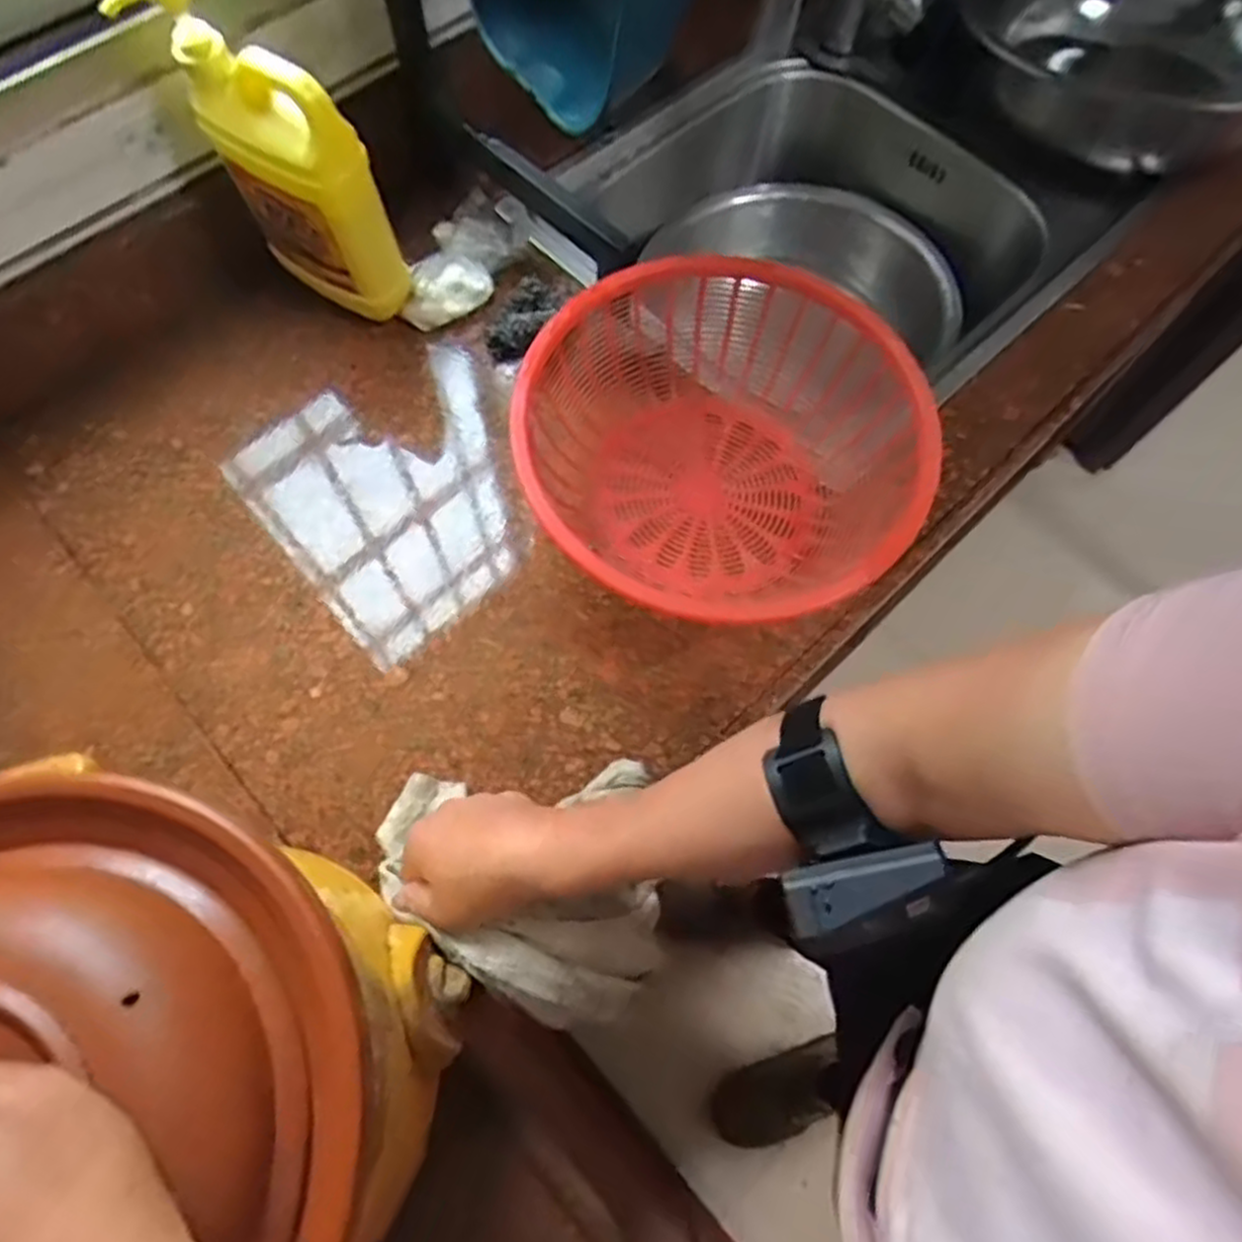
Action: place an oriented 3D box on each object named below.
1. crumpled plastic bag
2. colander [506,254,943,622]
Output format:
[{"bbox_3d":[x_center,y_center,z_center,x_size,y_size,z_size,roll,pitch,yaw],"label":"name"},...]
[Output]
[{"bbox_3d":[-0.131,-0.314,0.665,0.066,0.037,0.150,34,71,11],"label":"crumpled plastic bag"},{"bbox_3d":[0.067,-0.125,0.565,0.268,0.103,0.254,-4,69,-3],"label":"colander"}]

